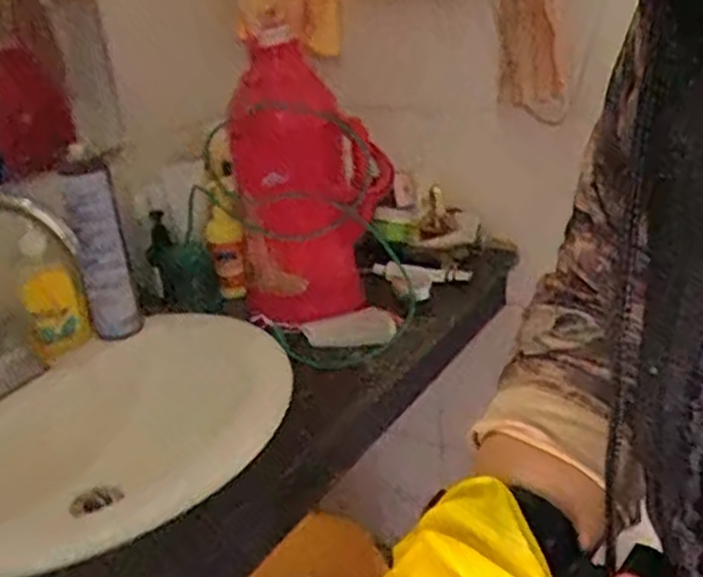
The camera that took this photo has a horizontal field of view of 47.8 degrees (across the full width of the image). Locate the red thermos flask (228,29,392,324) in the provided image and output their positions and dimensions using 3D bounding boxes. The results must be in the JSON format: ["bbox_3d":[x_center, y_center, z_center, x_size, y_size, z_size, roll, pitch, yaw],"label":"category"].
[{"bbox_3d":[-0.052,-0.142,1.029,0.182,0.333,0.138,-5,21,1],"label":"red thermos flask"}]

